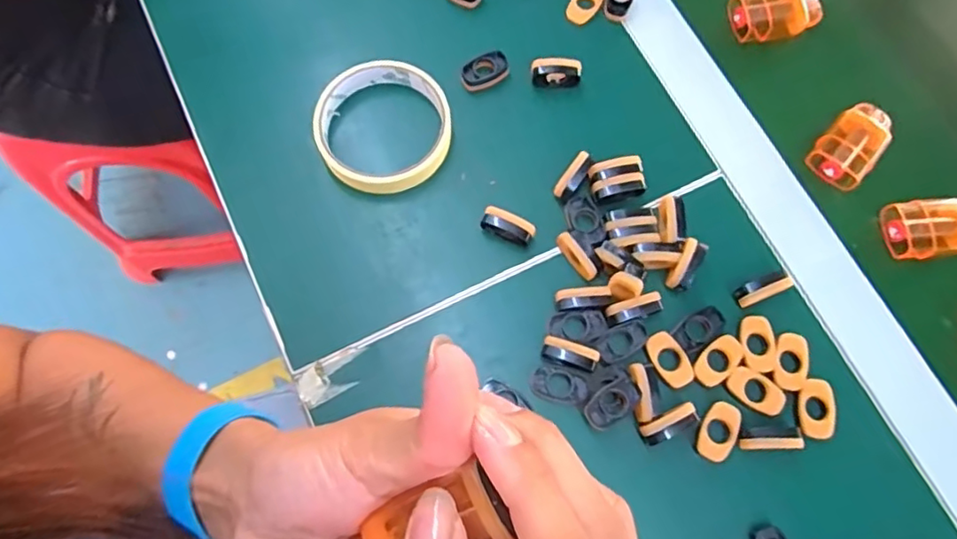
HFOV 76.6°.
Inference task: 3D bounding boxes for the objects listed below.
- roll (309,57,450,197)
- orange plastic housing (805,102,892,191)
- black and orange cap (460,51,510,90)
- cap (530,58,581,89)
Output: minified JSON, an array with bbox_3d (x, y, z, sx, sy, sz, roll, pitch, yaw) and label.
[{"bbox_3d":[-0.061,-0.092,0.389,0.084,0.018,0.087,0,74,0],"label":"roll"},{"bbox_3d":[0.247,-0.082,0.399,0.064,0.015,0.036,-43,78,-12],"label":"orange plastic housing"},{"bbox_3d":[0.004,-0.132,0.403,0.031,0.012,0.018,-23,75,-7],"label":"black and orange cap"},{"bbox_3d":[0.051,-0.131,0.403,0.033,0.020,0.011,-1,74,-1],"label":"cap"}]

